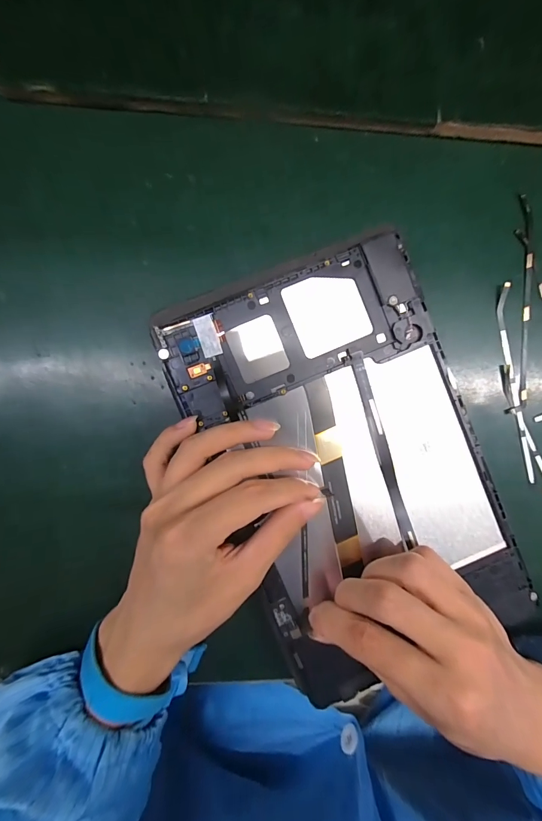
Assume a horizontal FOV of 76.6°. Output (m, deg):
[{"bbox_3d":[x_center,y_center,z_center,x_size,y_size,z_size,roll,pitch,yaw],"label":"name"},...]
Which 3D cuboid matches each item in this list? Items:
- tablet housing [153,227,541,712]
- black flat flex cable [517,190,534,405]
[{"bbox_3d":[0.046,0.031,0.197,0.145,0.015,0.237,-23,92,-4],"label":"tablet housing"},{"bbox_3d":[0.167,-0.071,0.224,0.007,0.004,0.137,0,90,-4],"label":"black flat flex cable"}]

